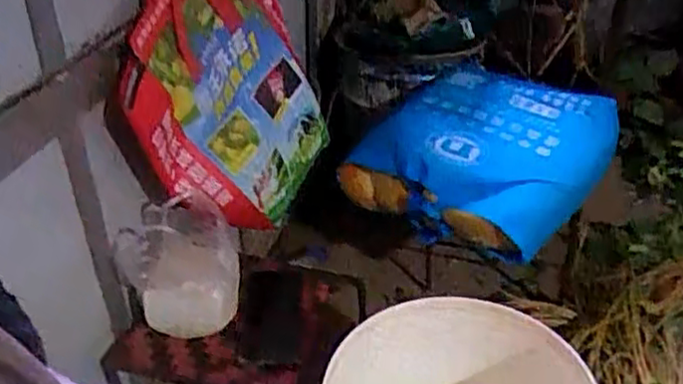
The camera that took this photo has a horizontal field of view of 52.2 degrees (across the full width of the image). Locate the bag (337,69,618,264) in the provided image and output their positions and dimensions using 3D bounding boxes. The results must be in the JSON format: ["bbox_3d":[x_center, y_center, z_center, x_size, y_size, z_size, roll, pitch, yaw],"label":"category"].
[{"bbox_3d":[0.222,-0.061,1.095,0.345,0.127,0.339,22,43,31],"label":"bag"}]

